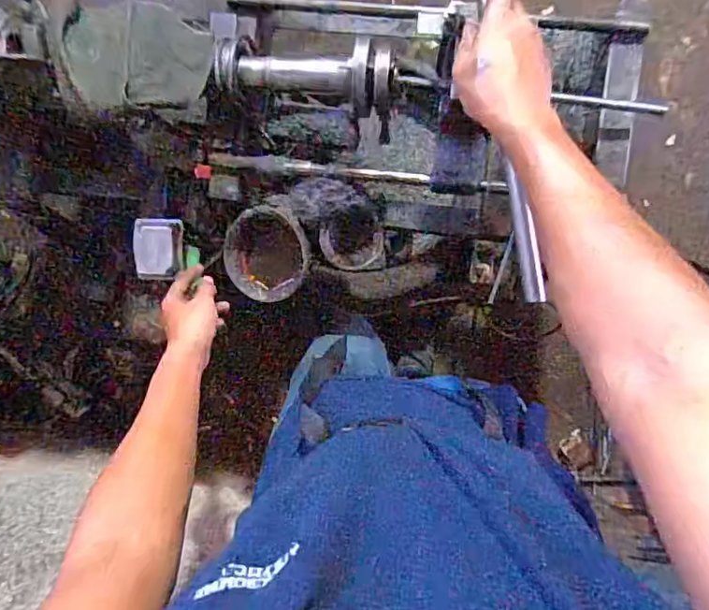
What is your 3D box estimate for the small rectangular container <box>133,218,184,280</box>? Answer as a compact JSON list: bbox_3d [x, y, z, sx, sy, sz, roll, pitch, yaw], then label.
[{"bbox_3d":[-0.288,-0.082,0.780,0.075,0.016,0.087,0,92,7],"label":"small rectangular container"}]

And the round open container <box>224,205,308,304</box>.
[{"bbox_3d":[-0.122,-0.069,0.740,0.111,0.031,0.124,5,92,6],"label":"round open container"}]

